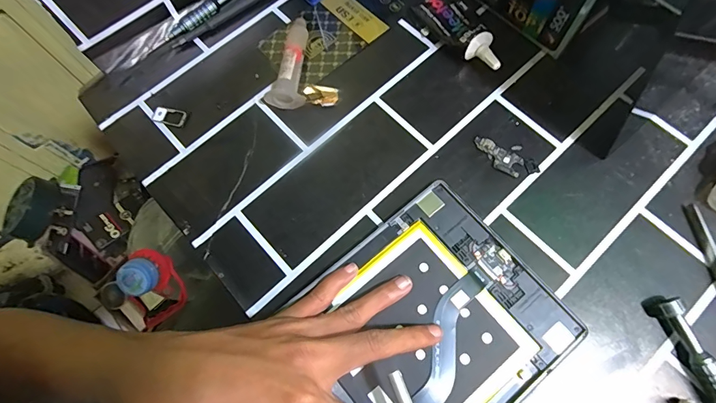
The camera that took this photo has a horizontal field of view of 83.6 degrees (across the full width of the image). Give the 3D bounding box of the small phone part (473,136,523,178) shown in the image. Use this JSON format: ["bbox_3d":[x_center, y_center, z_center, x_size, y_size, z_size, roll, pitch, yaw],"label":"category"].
[{"bbox_3d":[0.112,-0.037,0.323,0.043,0.004,0.018,35,75,14],"label":"small phone part"}]

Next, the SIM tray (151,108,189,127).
[{"bbox_3d":[-0.162,-0.073,0.344,0.031,0.004,0.015,16,71,8],"label":"SIM tray"}]

